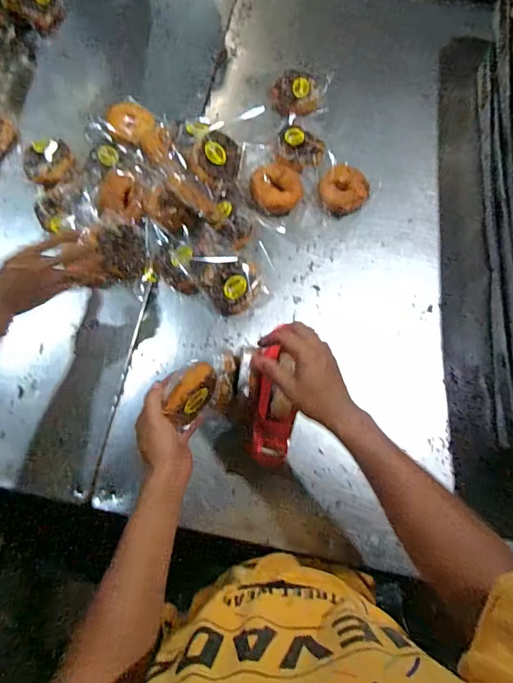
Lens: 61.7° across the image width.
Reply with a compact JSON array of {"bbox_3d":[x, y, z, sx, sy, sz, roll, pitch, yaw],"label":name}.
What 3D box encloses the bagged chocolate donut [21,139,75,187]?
[{"bbox_3d":[-0.386,-0.331,0.804,0.092,0.030,0.090,0,72,-1],"label":"bagged chocolate donut"}]

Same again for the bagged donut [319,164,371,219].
[{"bbox_3d":[0.161,-0.277,0.792,0.089,0.029,0.092,0,72,-1],"label":"bagged donut"}]

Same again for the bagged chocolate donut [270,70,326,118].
[{"bbox_3d":[0.087,-0.496,0.865,0.121,0.043,0.086,-3,73,-2],"label":"bagged chocolate donut"}]

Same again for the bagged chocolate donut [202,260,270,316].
[{"bbox_3d":[-0.036,-0.097,0.743,0.104,0.049,0.092,-25,75,-9],"label":"bagged chocolate donut"}]

